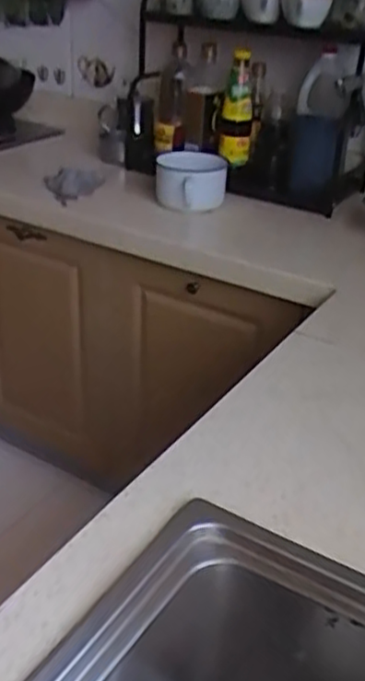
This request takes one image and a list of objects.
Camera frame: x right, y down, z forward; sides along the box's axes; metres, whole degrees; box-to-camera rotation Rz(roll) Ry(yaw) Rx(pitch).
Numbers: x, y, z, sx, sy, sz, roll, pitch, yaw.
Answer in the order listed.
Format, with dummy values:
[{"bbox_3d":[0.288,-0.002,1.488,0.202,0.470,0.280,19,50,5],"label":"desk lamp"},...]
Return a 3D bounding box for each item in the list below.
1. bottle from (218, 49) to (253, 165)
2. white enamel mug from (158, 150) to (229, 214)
[{"bbox_3d":[0.116,-0.491,1.484,0.068,0.225,0.059,6,29,3],"label":"bottle"},{"bbox_3d":[0.016,-0.310,1.394,0.141,0.093,0.146,3,28,-1],"label":"white enamel mug"}]

